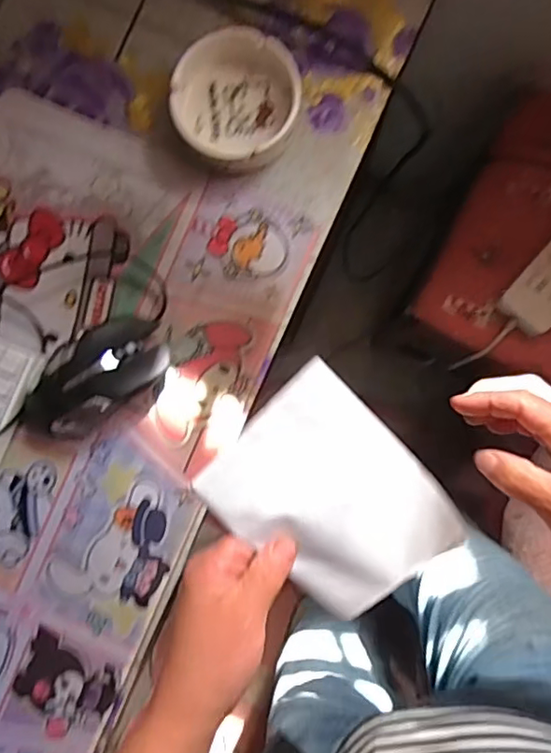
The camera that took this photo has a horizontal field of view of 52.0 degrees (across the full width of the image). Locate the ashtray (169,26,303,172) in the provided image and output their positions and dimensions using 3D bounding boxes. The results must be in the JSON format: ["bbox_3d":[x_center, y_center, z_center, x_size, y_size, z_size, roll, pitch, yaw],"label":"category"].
[{"bbox_3d":[-0.031,-0.217,0.451,0.097,0.035,0.098,0,88,0],"label":"ashtray"}]

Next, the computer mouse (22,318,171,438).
[{"bbox_3d":[-0.145,0.003,0.444,0.127,0.038,0.075,-23,88,-1],"label":"computer mouse"}]

